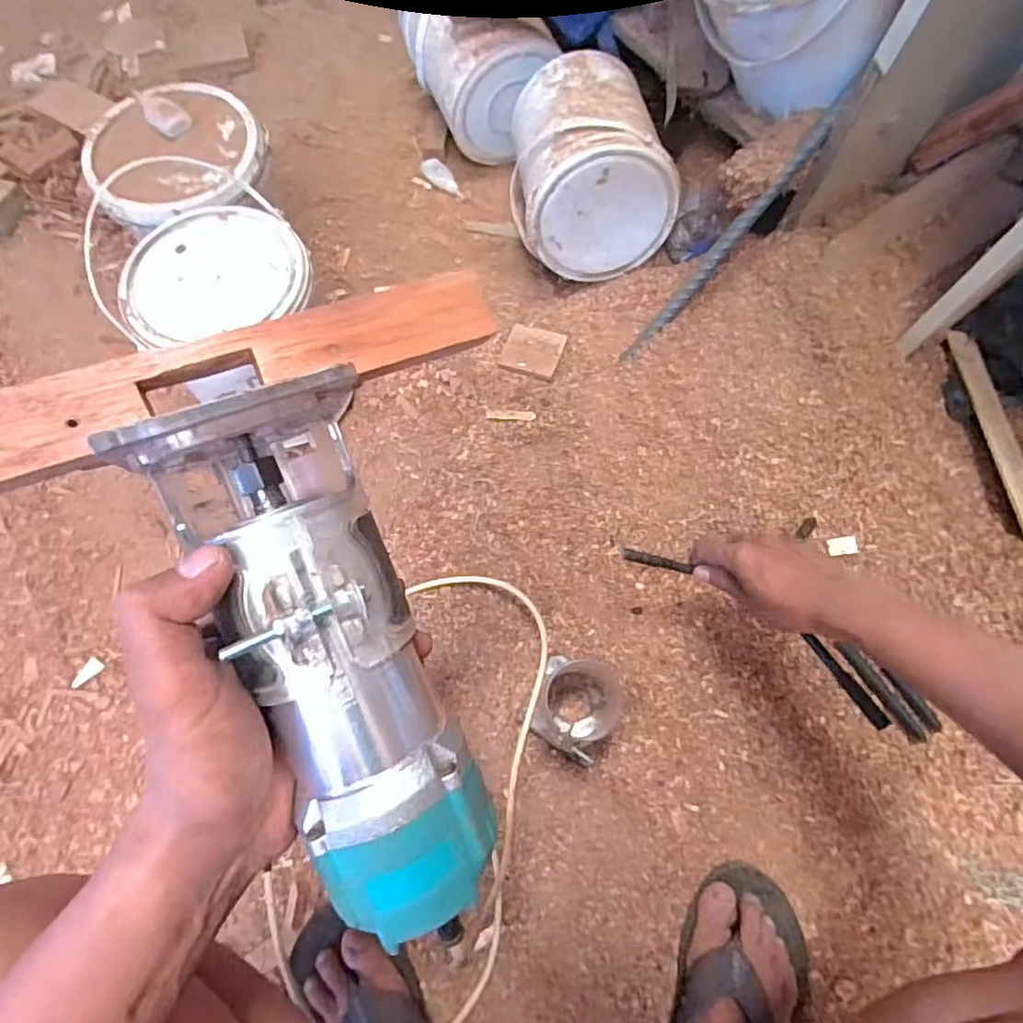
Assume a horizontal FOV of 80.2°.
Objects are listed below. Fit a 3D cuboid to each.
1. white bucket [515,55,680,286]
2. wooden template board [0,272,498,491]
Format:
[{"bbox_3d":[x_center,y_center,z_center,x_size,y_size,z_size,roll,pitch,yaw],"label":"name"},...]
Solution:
[{"bbox_3d":[0.084,-0.438,0.758,0.170,0.163,0.219,-12,69,-5],"label":"white bucket"},{"bbox_3d":[-0.114,-0.050,0.232,0.239,0.006,0.032,-24,91,-22],"label":"wooden template board"}]

